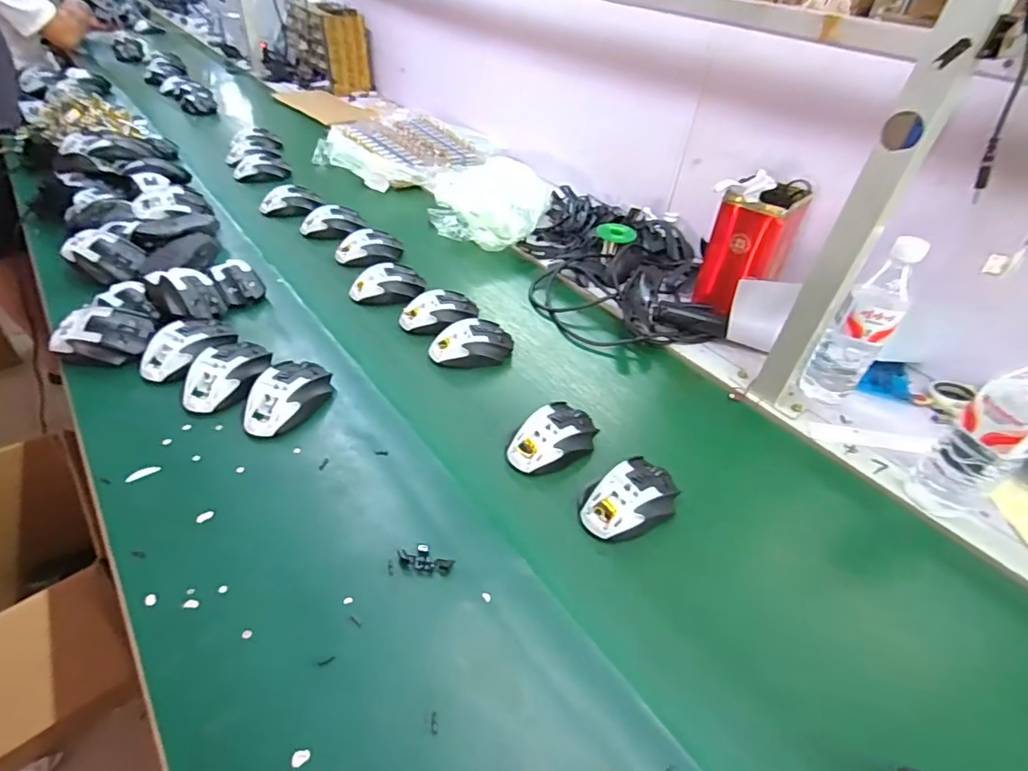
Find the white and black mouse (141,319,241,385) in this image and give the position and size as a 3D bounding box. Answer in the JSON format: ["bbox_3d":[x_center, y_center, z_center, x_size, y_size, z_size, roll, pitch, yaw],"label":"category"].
[{"bbox_3d":[-0.410,-0.048,0.655,0.073,0.038,0.117,30,46,25],"label":"white and black mouse"}]

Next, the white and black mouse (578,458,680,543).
[{"bbox_3d":[0.124,0.118,0.546,0.109,0.032,0.066,-23,49,-29],"label":"white and black mouse"}]

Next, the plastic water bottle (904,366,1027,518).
[{"bbox_3d":[0.487,0.049,0.523,0.056,0.230,0.067,-21,48,-27],"label":"plastic water bottle"}]

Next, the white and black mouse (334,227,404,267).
[{"bbox_3d":[-0.253,-0.242,0.907,0.118,0.036,0.072,-10,44,-18],"label":"white and black mouse"}]

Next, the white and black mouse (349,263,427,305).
[{"bbox_3d":[-0.199,-0.161,0.817,0.112,0.036,0.070,-6,42,-13],"label":"white and black mouse"}]

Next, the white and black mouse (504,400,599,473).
[{"bbox_3d":[0.049,0.059,0.604,0.116,0.035,0.066,-31,53,-35],"label":"white and black mouse"}]

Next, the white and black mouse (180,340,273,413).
[{"bbox_3d":[-0.344,-0.016,0.625,0.083,0.031,0.111,9,41,4],"label":"white and black mouse"}]

